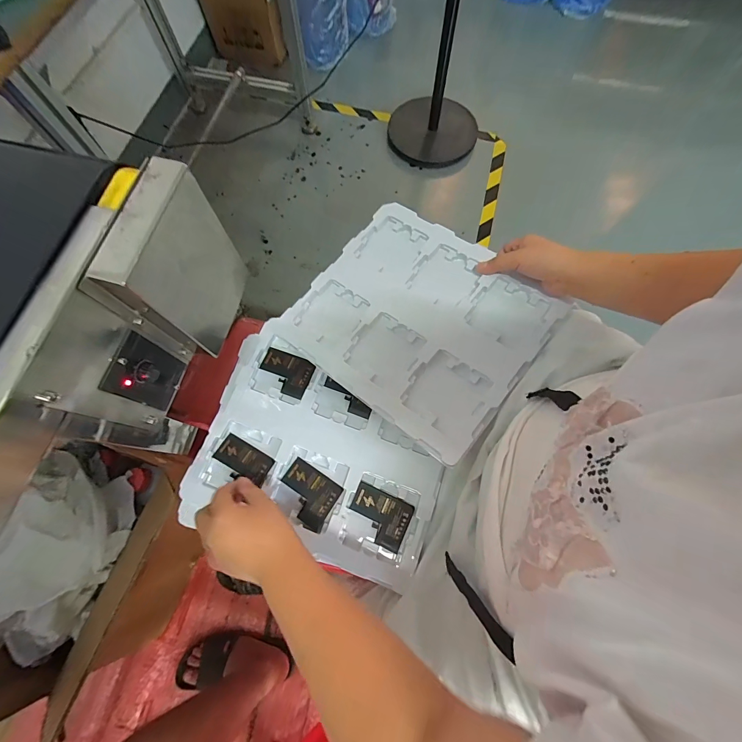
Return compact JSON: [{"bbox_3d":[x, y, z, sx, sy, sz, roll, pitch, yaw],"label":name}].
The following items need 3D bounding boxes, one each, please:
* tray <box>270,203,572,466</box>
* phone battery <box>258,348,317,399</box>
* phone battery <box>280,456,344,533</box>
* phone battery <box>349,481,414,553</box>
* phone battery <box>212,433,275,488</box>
[{"bbox_3d":[0.061,-0.076,0.476,0.316,0.013,0.269,37,80,20],"label":"tray"},{"bbox_3d":[-0.126,0.001,0.505,0.077,0.006,0.058,21,73,7],"label":"phone battery"},{"bbox_3d":[-0.085,0.162,0.454,0.078,0.004,0.063,32,70,10],"label":"phone battery"},{"bbox_3d":[0.010,0.187,0.444,0.077,0.004,0.060,24,73,8],"label":"phone battery"},{"bbox_3d":[-0.174,0.121,0.467,0.078,0.009,0.042,30,68,6],"label":"phone battery"}]

